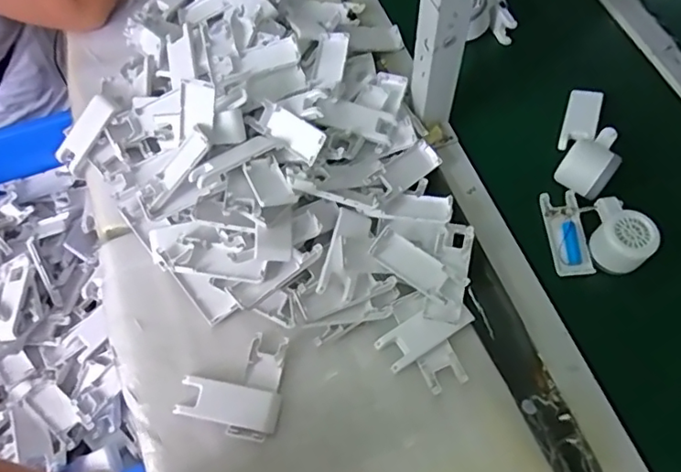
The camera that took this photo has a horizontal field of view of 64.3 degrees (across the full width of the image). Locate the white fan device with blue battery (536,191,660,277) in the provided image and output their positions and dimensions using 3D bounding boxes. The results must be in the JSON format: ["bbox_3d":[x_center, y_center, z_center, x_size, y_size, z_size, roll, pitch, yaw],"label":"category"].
[{"bbox_3d":[0.287,-0.012,0.606,0.095,0.044,0.101,-3,64,1],"label":"white fan device with blue battery"}]

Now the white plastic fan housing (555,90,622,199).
[{"bbox_3d":[0.300,-0.121,0.661,0.062,0.045,0.164,10,60,10],"label":"white plastic fan housing"}]

